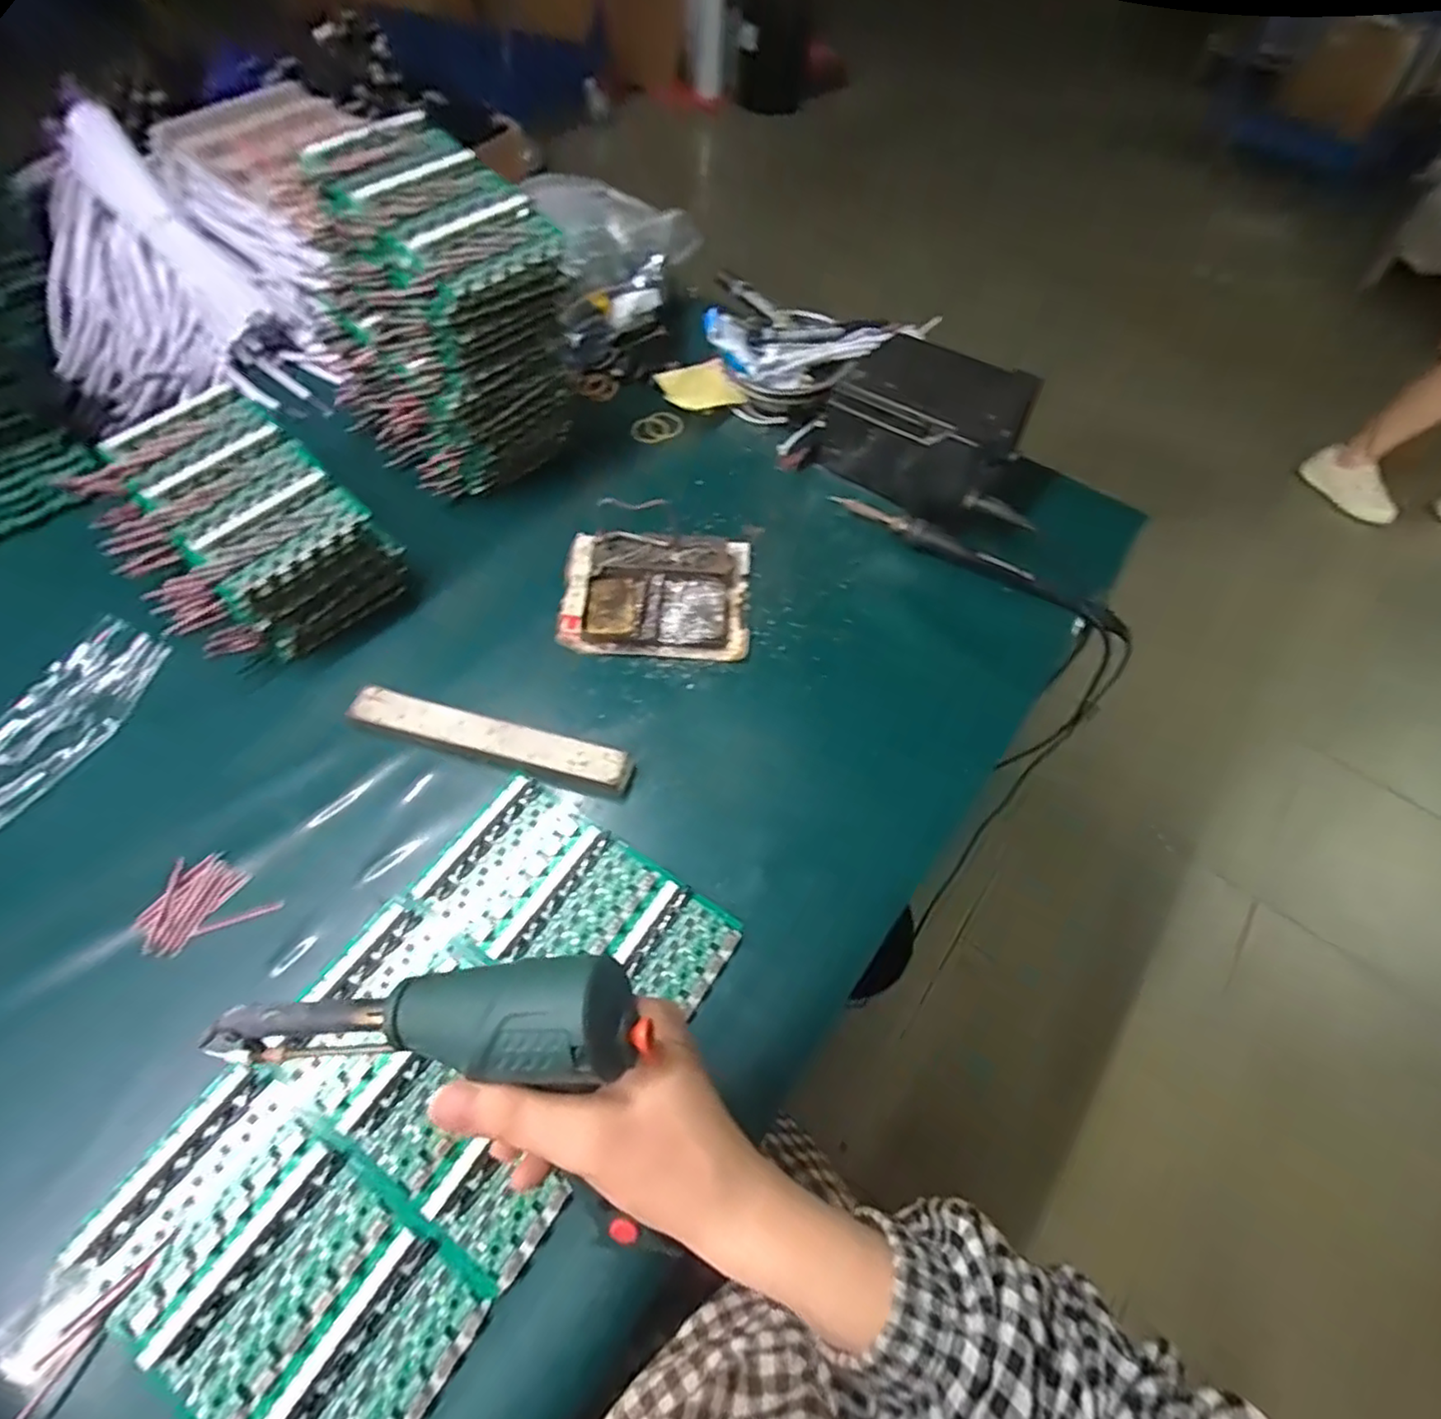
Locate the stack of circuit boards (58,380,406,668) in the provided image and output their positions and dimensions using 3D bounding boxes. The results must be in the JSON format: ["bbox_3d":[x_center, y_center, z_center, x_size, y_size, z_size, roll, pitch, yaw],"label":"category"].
[{"bbox_3d":[-0.373,-0.138,0.500,0.187,0.089,0.153,40,66,16],"label":"stack of circuit boards"}]

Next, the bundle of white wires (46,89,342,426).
[{"bbox_3d":[-0.494,-0.396,0.579,0.214,0.130,0.296,-25,66,-16],"label":"bundle of white wires"}]

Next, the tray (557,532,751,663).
[{"bbox_3d":[-0.052,-0.096,0.523,0.149,0.025,0.112,3,62,-2],"label":"tray"}]

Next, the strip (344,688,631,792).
[{"bbox_3d":[-0.162,0.019,0.454,0.200,0.017,0.029,15,62,4],"label":"strip"}]

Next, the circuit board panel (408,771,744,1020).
[{"bbox_3d":[-0.089,0.126,0.409,0.185,0.010,0.098,31,64,12],"label":"circuit board panel"}]

